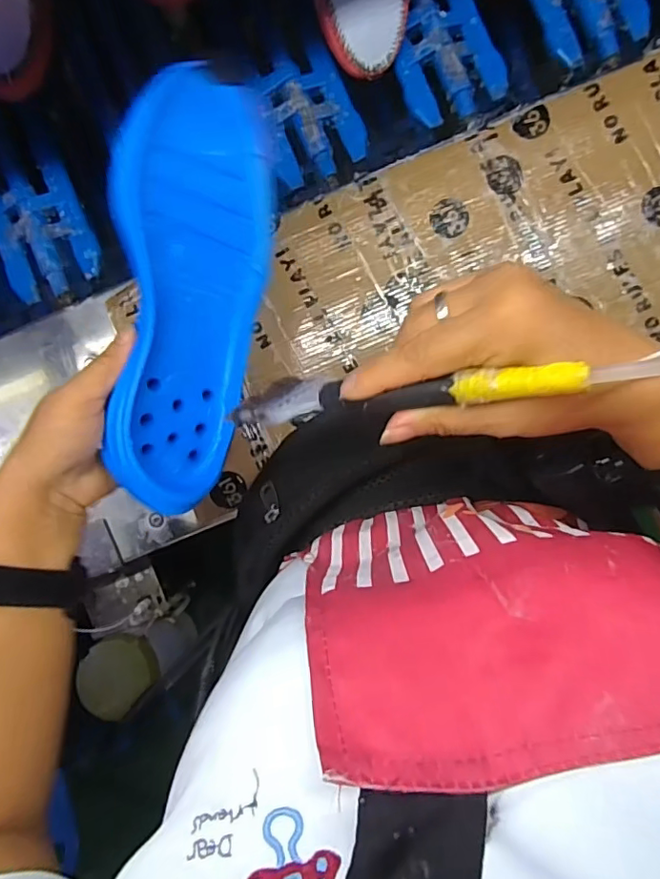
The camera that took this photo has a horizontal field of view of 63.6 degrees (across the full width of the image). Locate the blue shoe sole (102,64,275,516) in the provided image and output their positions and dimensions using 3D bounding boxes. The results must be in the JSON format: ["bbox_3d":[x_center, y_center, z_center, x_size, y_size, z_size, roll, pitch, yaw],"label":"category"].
[{"bbox_3d":[-0.079,-0.086,0.324,0.097,0.019,0.247,-1,98,-39],"label":"blue shoe sole"}]

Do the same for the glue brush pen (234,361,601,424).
[{"bbox_3d":[0.023,-0.020,0.241,0.167,0.022,0.017,-2,93,37],"label":"glue brush pen"}]

